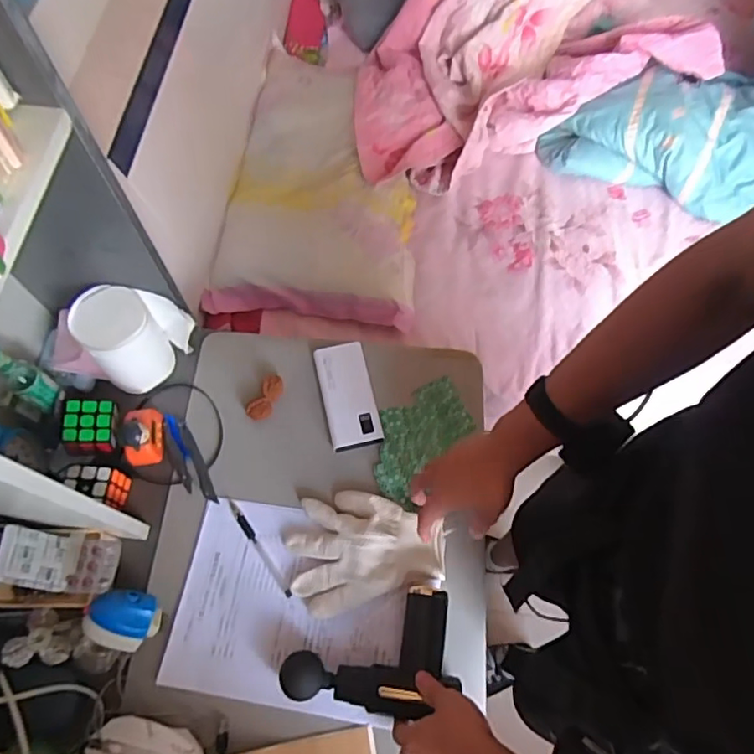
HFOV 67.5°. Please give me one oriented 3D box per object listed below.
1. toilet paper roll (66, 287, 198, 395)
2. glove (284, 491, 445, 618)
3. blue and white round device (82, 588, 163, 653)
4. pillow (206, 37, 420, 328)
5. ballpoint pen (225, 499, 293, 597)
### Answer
[{"bbox_3d":[-0.309,-0.058,0.734,0.121,0.123,0.086,-32,70,-15],"label":"toilet paper roll"},{"bbox_3d":[-0.013,0.193,0.653,0.174,0.024,0.123,-11,66,-6],"label":"glove"},{"bbox_3d":[-0.282,0.270,0.630,0.071,0.055,0.063,6,65,2],"label":"blue and white round device"},{"bbox_3d":[-0.093,-0.364,1.039,0.324,0.110,0.536,3,65,0],"label":"pillow"},{"bbox_3d":[-0.144,0.208,0.689,0.009,0.007,0.136,-34,70,-15],"label":"ballpoint pen"}]

